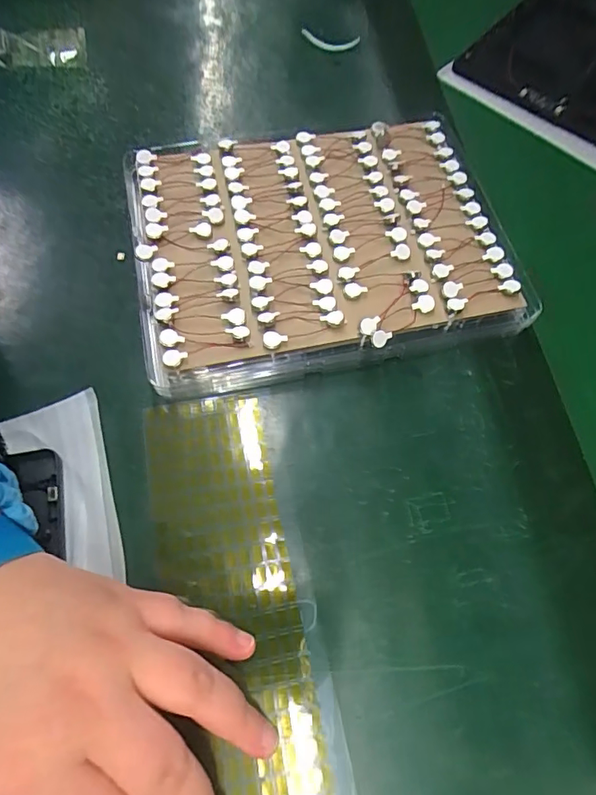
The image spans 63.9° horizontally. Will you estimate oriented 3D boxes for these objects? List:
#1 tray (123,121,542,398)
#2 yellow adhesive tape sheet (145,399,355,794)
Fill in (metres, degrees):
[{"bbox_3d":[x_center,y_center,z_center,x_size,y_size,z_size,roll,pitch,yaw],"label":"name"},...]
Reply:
[{"bbox_3d":[0.011,-0.092,0.285,0.208,0.036,0.160,-8,68,-9],"label":"tray"},{"bbox_3d":[-0.018,0.139,0.197,0.066,0.004,0.301,-11,67,-7],"label":"yellow adhesive tape sheet"}]

